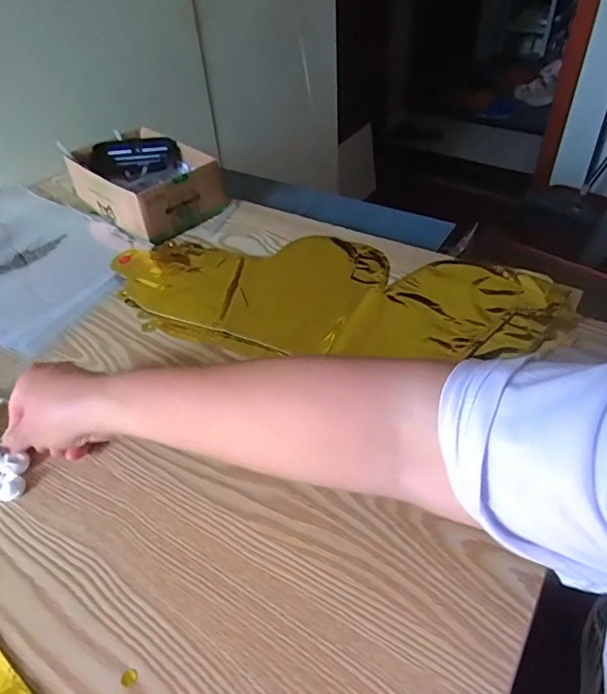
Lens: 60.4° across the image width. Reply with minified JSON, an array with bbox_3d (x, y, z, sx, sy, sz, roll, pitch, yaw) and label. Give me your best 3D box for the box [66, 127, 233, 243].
[{"bbox_3d":[-0.208,-0.218,0.687,0.196,0.065,0.132,32,54,32],"label":"box"}]

